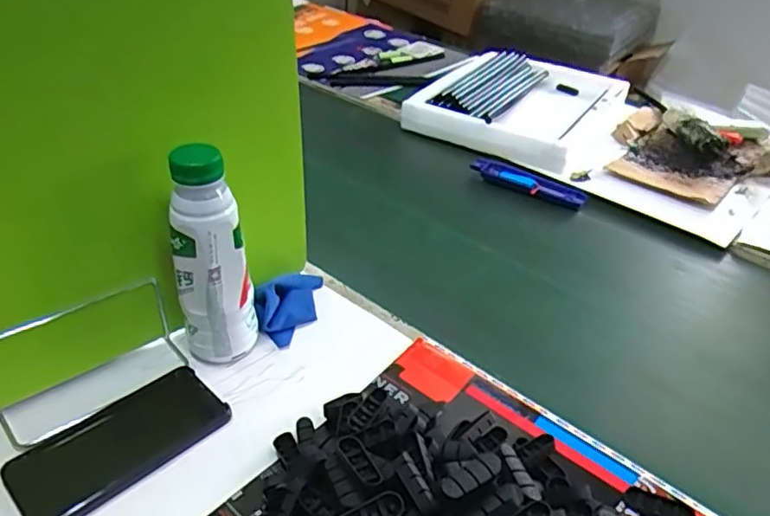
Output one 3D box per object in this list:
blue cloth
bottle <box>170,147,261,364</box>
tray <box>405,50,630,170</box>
[{"bbox_3d":[-0.091,0.041,0.605,0.048,0.039,0.101,20,39,24],"label":"blue cloth"},{"bbox_3d":[-0.151,0.005,0.514,0.060,0.198,0.052,-10,37,-16],"label":"bottle"},{"bbox_3d":[0.250,-0.271,1.065,0.309,0.063,0.392,23,40,24],"label":"tray"}]

